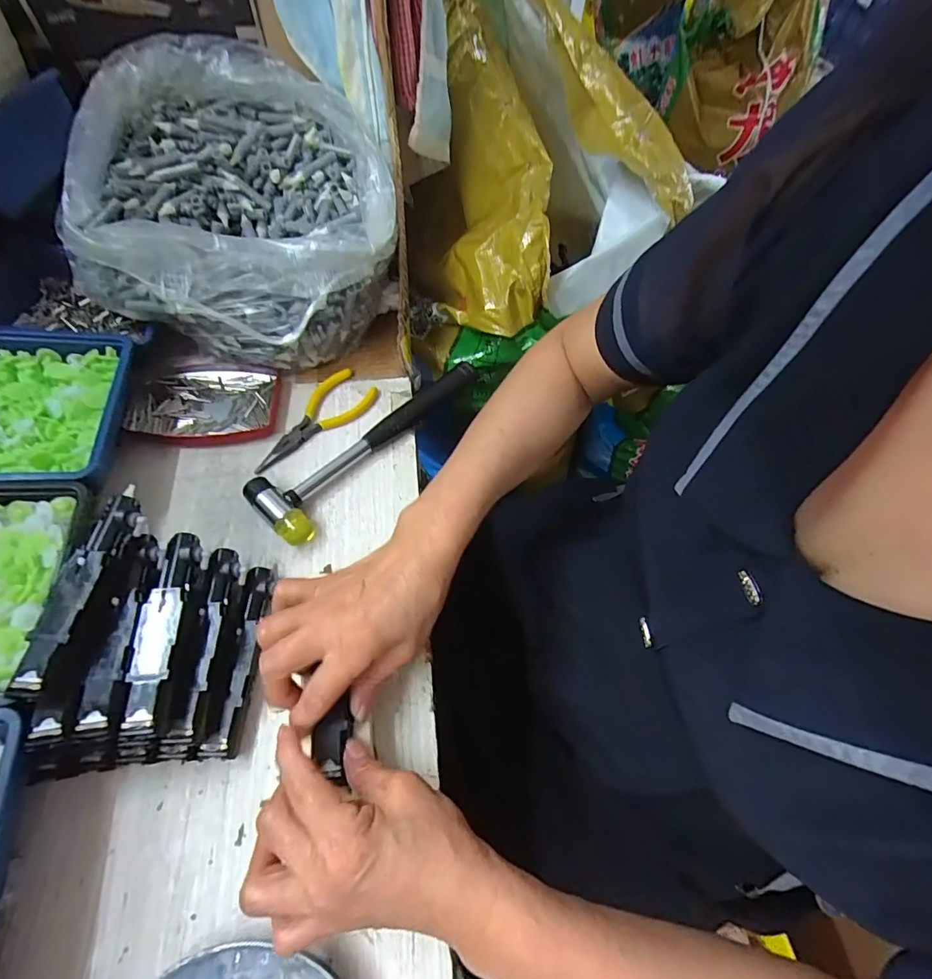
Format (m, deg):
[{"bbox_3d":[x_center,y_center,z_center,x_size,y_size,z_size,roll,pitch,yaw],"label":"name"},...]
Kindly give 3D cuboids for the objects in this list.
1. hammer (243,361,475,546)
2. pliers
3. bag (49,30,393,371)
[{"bbox_3d":[-0.078,-0.048,0.421,0.062,0.020,0.228,38,63,18],"label":"hammer"},{"bbox_3d":[-0.136,-0.063,0.429,0.047,0.006,0.124,36,63,17],"label":"pliers"},{"bbox_3d":[-0.197,-0.251,0.449,0.246,0.163,0.244,-3,59,-6],"label":"bag"}]

